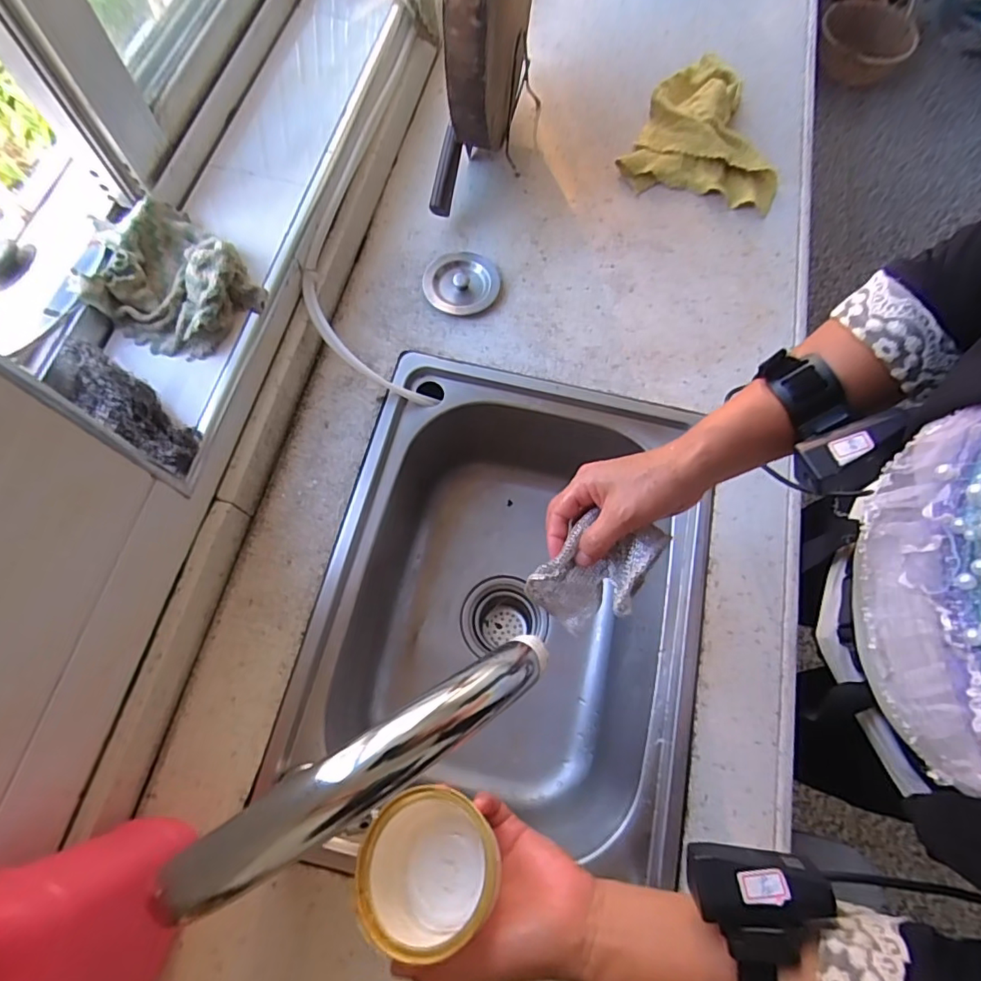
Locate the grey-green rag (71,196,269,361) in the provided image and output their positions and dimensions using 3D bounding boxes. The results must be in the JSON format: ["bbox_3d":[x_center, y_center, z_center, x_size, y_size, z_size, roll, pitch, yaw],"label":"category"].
[{"bbox_3d":[-0.296,-0.195,0.494,0.146,0.046,0.123,33,73,9],"label":"grey-green rag"}]

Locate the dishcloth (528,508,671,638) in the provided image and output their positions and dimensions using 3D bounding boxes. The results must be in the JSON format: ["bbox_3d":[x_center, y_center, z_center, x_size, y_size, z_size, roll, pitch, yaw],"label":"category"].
[{"bbox_3d":[0.074,0.065,0.421,0.060,0.115,0.074,-3,63,-50],"label":"dishcloth"}]

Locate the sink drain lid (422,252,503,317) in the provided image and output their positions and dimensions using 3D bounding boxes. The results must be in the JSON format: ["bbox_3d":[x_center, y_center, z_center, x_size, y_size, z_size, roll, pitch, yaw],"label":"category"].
[{"bbox_3d":[-0.034,-0.249,0.643,0.088,0.020,0.089,0,71,-1],"label":"sink drain lid"}]

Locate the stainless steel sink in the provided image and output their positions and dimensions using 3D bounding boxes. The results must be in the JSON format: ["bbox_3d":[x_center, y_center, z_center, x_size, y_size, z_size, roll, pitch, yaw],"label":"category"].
[{"bbox_3d":[0.022,0.115,0.635,0.361,0.217,0.450,12,71,3],"label":"stainless steel sink"}]

